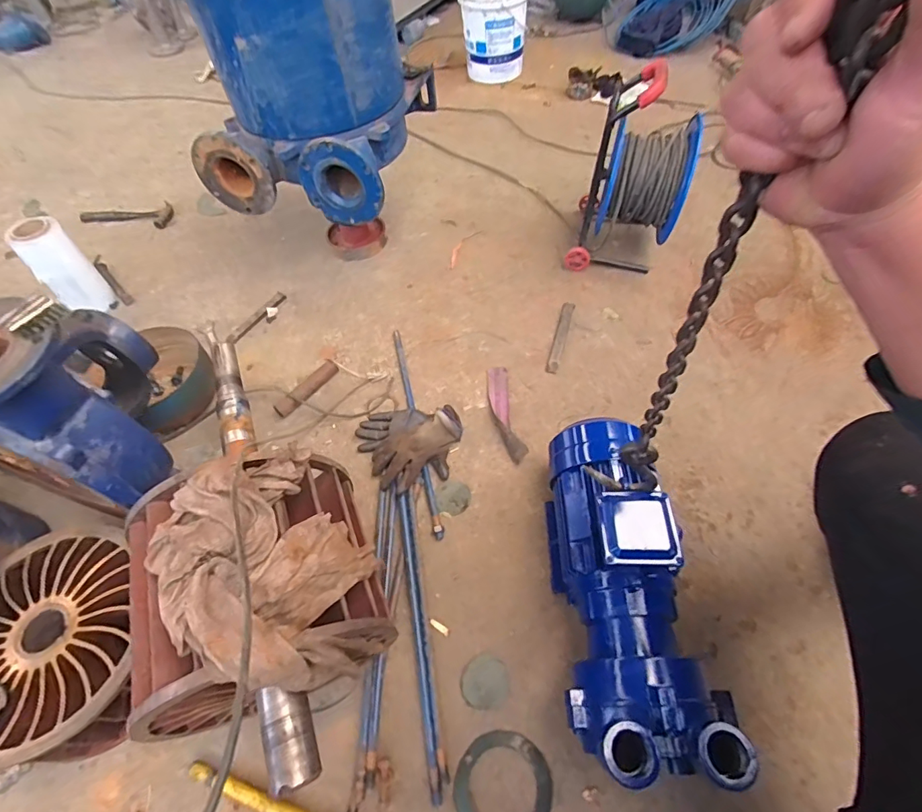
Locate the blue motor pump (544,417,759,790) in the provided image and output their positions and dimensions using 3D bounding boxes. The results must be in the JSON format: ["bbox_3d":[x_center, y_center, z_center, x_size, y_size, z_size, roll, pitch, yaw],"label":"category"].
[{"bbox_3d":[0.258,0.257,0.744,0.199,0.223,0.521,-1,57,4],"label":"blue motor pump"}]

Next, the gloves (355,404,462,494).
[{"bbox_3d":[-0.106,0.080,1.006,0.220,0.062,0.204,-1,56,2],"label":"gloves"}]

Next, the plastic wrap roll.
[{"bbox_3d":[-1.071,-0.361,1.258,0.092,0.245,0.112,1,56,4],"label":"plastic wrap roll"}]

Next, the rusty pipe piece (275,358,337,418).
[{"bbox_3d":[-0.372,-0.043,1.127,0.042,0.036,0.176,33,64,22],"label":"rusty pipe piece"}]

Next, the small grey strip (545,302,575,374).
[{"bbox_3d":[0.253,-0.178,1.185,0.032,0.011,0.240,15,58,12],"label":"small grey strip"}]

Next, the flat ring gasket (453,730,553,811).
[{"bbox_3d":[0.065,0.579,0.703,0.143,0.008,0.143,-25,59,-13],"label":"flat ring gasket"}]

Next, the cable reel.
[{"bbox_3d":[0.448,-0.587,1.198,0.261,0.411,0.248,9,58,10],"label":"cable reel"}]

